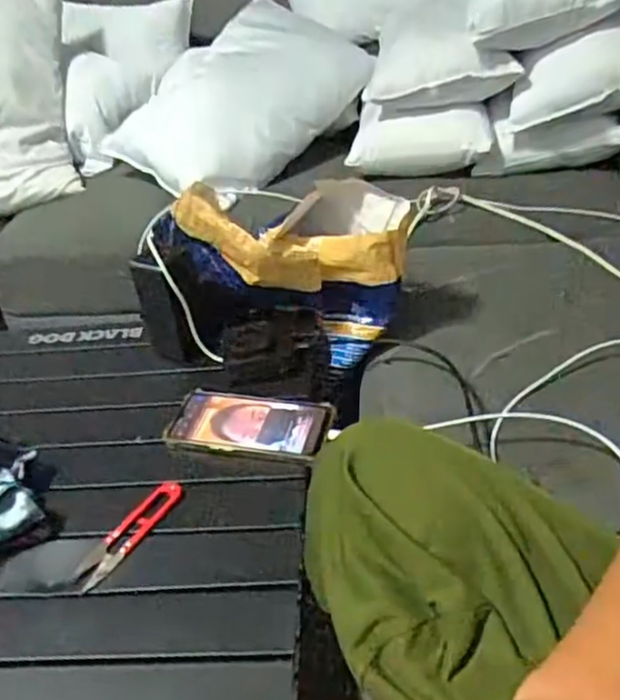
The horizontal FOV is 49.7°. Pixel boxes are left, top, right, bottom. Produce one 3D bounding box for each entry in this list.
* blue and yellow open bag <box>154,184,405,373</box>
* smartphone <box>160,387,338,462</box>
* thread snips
[{"bbox_3d":[-0.029,-0.096,0.819,0.286,0.183,0.123,-6,36,0],"label":"blue and yellow open bag"},{"bbox_3d":[-0.064,0.074,0.696,0.164,0.016,0.082,4,36,13],"label":"smartphone"},{"bbox_3d":[-0.161,0.162,0.600,0.036,0.015,0.118,12,38,22],"label":"thread snips"}]

